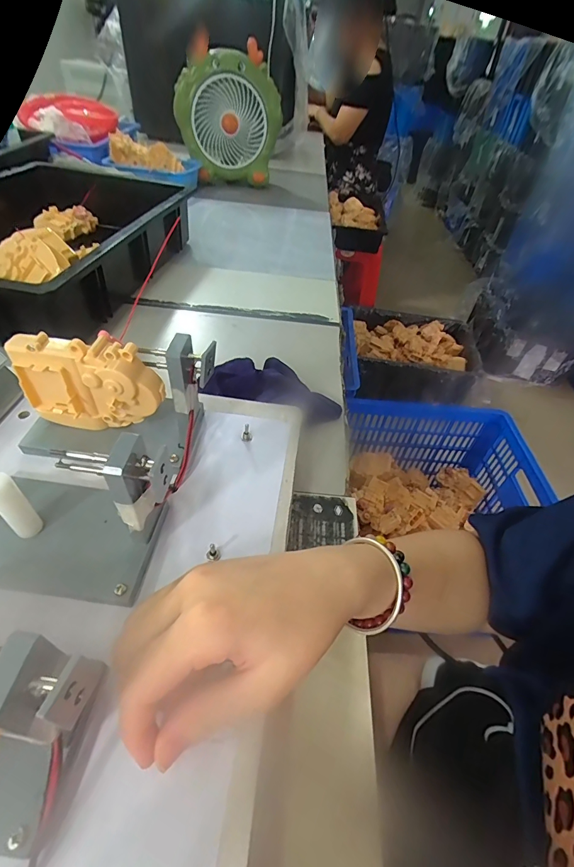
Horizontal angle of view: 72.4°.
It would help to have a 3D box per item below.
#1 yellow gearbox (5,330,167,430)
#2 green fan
[{"bbox_3d":[-0.135,-0.032,0.276,0.094,0.070,0.031,15,47,7],"label":"yellow gearbox"},{"bbox_3d":[-0.154,-0.812,1.026,0.260,0.276,0.118,7,46,0],"label":"green fan"}]

